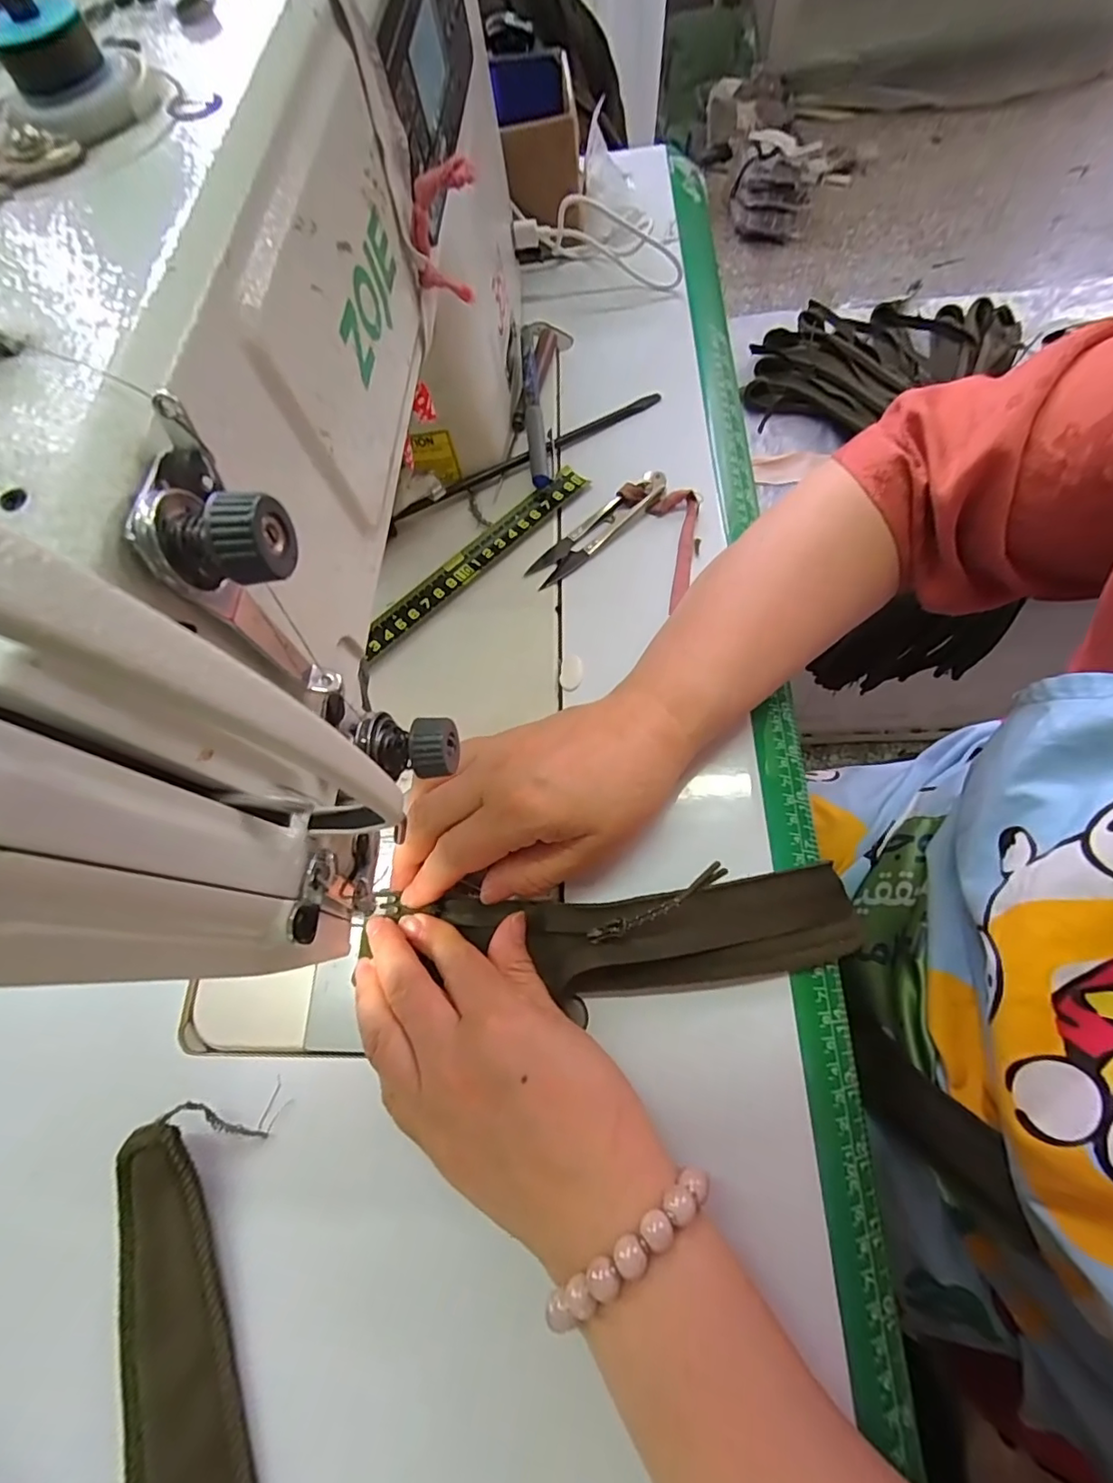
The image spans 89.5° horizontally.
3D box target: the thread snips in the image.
[{"bbox_3d":[0.024,-0.130,0.339,0.096,0.020,0.022,-40,70,-10],"label":"thread snips"}]

